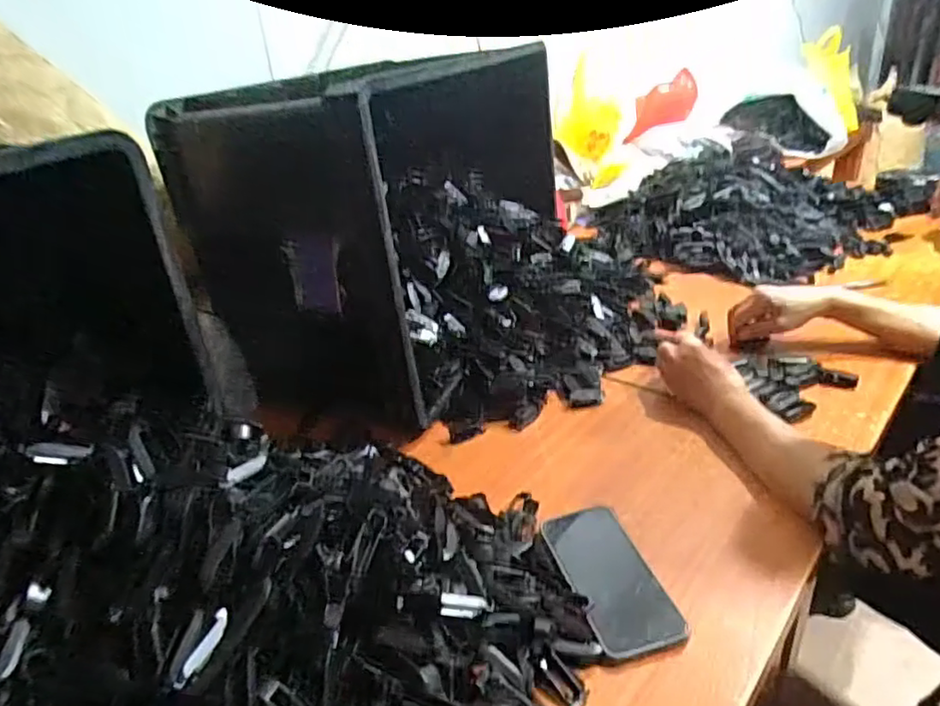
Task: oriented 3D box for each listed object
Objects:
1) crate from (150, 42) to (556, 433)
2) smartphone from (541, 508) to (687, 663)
[{"bbox_3d":[-0.114,-0.222,0.994,0.326,0.411,0.577,8,31,23],"label":"crate"},{"bbox_3d":[0.125,0.199,0.588,0.079,0.014,0.166,-11,29,-11],"label":"smartphone"}]

